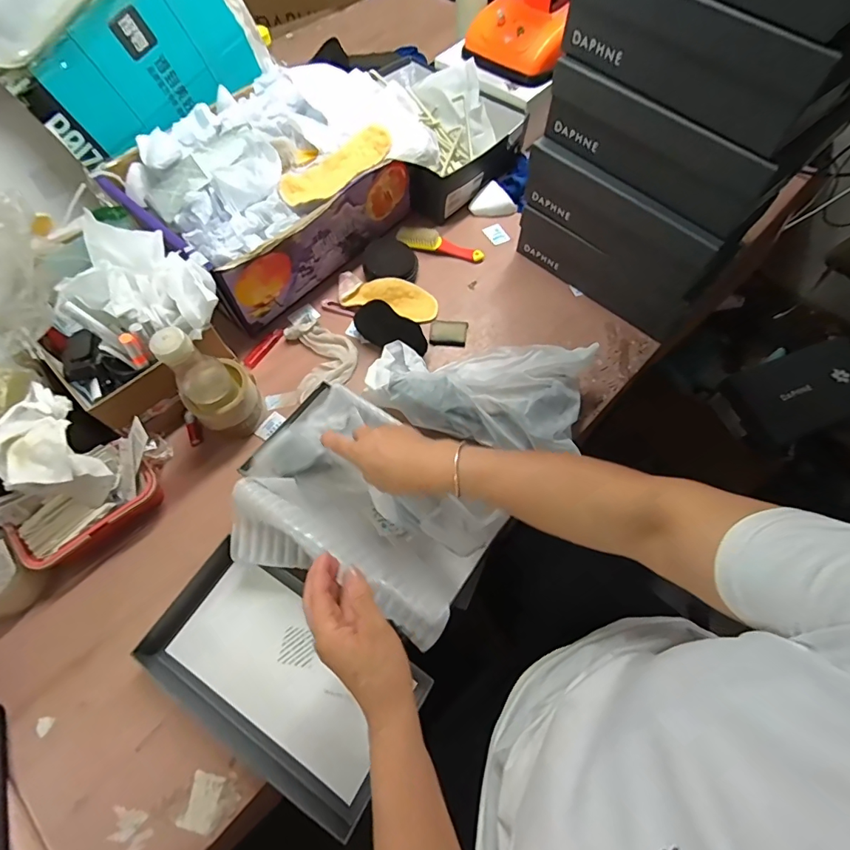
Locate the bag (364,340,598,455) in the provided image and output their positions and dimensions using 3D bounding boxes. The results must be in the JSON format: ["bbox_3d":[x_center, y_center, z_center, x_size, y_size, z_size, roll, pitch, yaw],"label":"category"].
[{"bbox_3d":[0.073,-0.047,0.643,0.294,0.083,0.151,10,65,4],"label":"bag"}]

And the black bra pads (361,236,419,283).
[{"bbox_3d":[-0.058,-0.283,0.772,0.092,0.030,0.083,-1,65,-1],"label":"black bra pads"}]

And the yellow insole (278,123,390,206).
[{"bbox_3d":[-0.134,-0.397,0.686,0.199,0.032,0.071,-42,72,-18],"label":"yellow insole"}]

